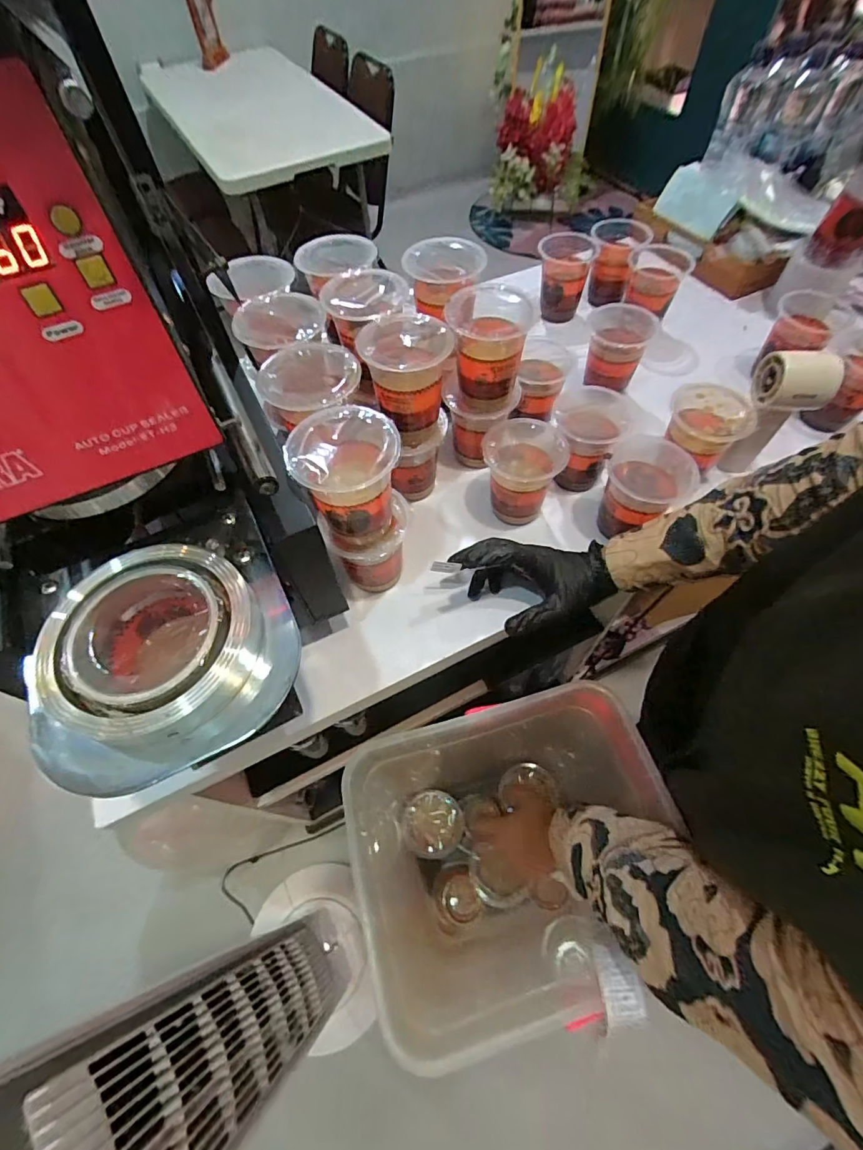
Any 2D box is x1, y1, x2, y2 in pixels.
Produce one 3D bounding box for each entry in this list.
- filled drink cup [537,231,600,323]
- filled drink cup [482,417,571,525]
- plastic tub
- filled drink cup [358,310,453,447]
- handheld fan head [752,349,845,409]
[{"bbox_3d":[0.206,-0.473,0.756,0.090,0.093,0.086,-1,60,1],"label":"filled drink cup"},{"bbox_3d":[0.103,-0.118,0.543,0.086,0.087,0.092,-1,60,1],"label":"filled drink cup"},{"bbox_3d":[0.099,0.358,0.614,0.317,0.397,0.274,-14,60,-7],"label":"plastic tub"},{"bbox_3d":[-0.024,-0.197,0.484,0.084,0.104,0.081,-1,60,1],"label":"filled drink cup"},{"bbox_3d":[0.390,-0.205,0.502,0.065,0.049,0.054,1,60,2],"label":"handheld fan head"}]

